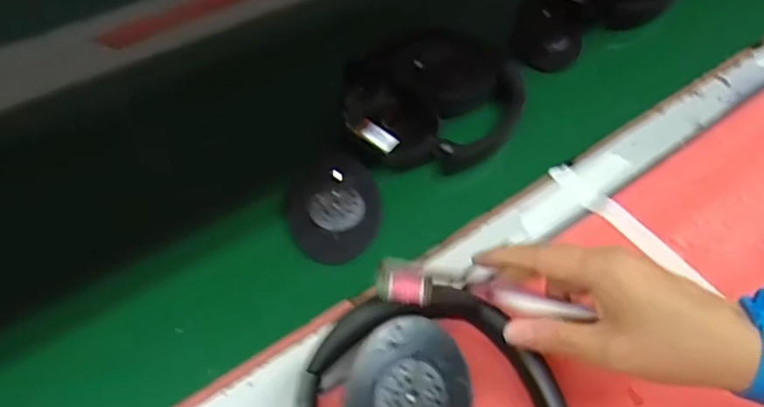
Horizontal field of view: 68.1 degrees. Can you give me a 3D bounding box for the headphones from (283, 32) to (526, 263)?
[{"bbox_3d":[0.009,-0.064,0.469,0.237,0.040,0.132,-34,63,-25],"label":"headphones"}]

